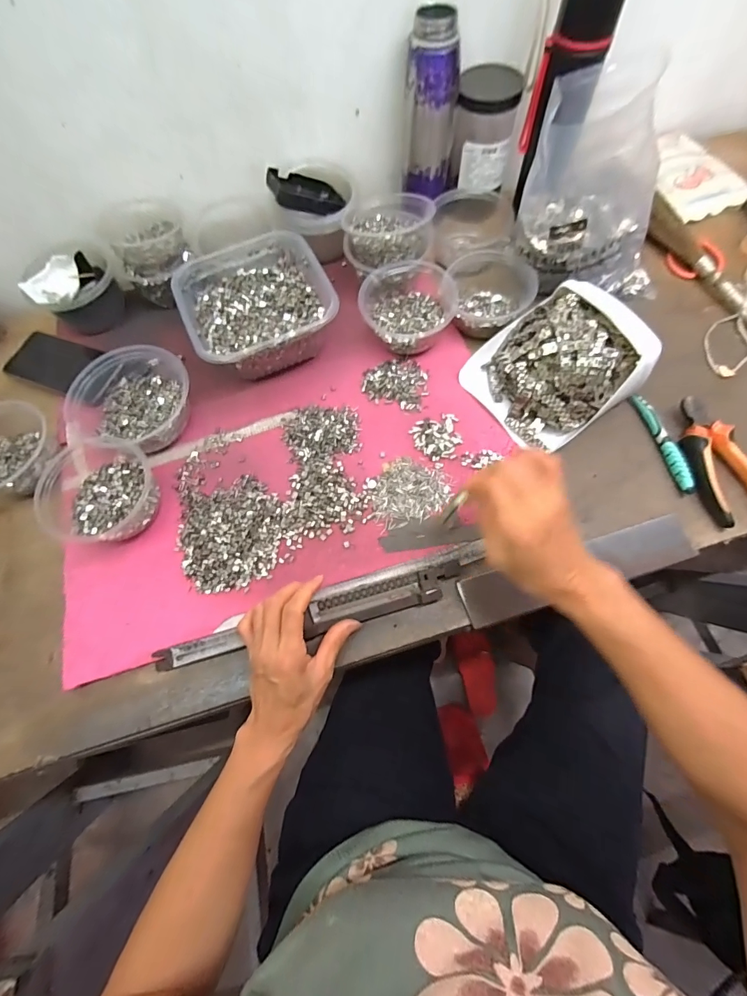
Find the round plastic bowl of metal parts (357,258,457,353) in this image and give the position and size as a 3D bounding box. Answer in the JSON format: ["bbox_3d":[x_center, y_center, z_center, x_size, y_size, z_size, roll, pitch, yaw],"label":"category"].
[{"bbox_3d":[0.042,-0.239,0.527,0.112,0.051,0.111,-1,67,3],"label":"round plastic bowl of metal parts"}]

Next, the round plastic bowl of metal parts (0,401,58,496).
[{"bbox_3d":[-0.436,-0.050,0.487,0.108,0.042,0.106,-1,67,3],"label":"round plastic bowl of metal parts"}]

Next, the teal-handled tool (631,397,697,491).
[{"bbox_3d":[0.333,-0.065,0.477,0.015,0.016,0.127,-14,67,-3],"label":"teal-handled tool"}]

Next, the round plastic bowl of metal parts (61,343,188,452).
[{"bbox_3d":[-0.282,-0.123,0.493,0.129,0.048,0.135,0,73,1],"label":"round plastic bowl of metal parts"}]

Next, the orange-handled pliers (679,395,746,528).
[{"bbox_3d":[0.380,-0.045,0.463,0.060,0.023,0.150,-12,67,-2],"label":"orange-handled pliers"}]

